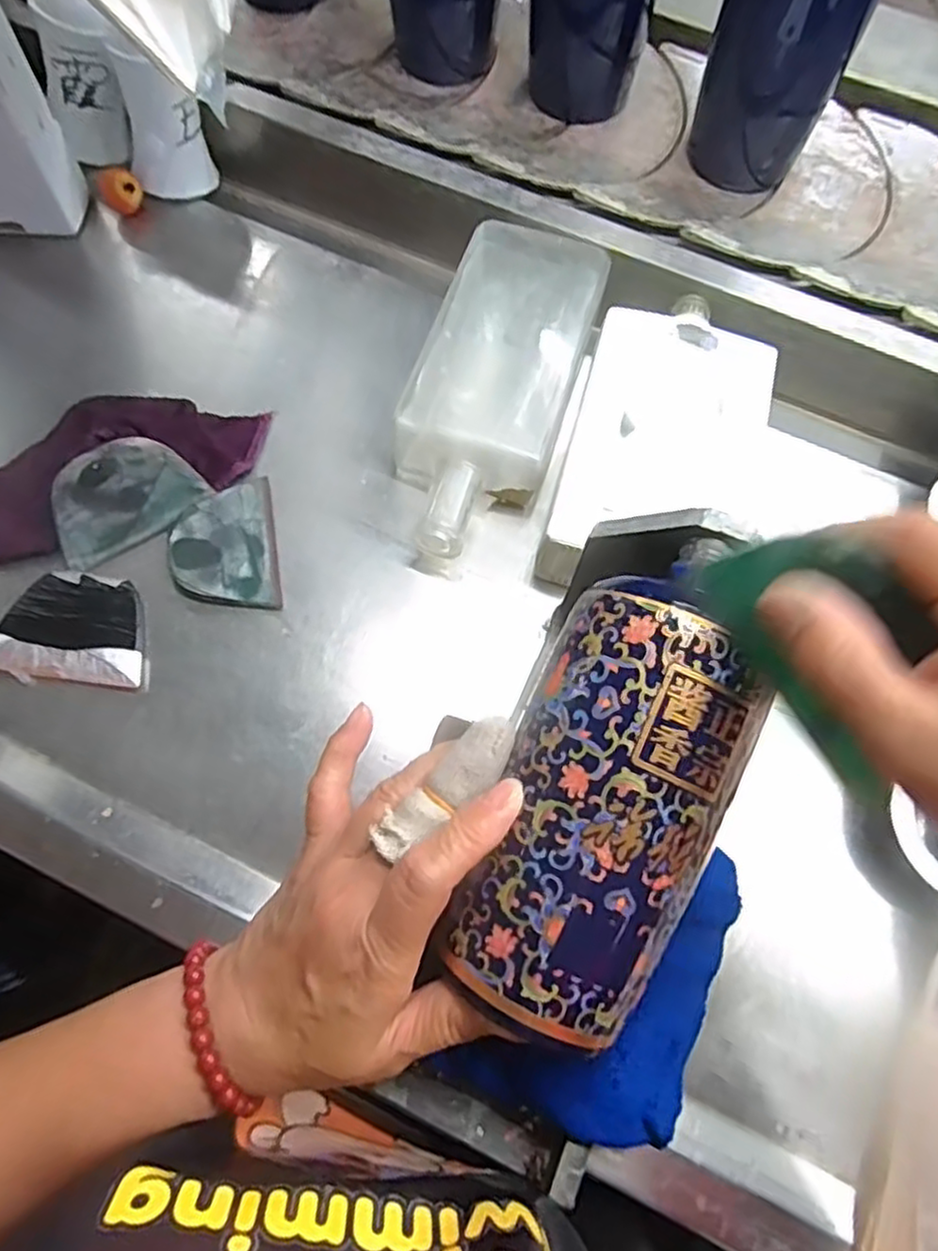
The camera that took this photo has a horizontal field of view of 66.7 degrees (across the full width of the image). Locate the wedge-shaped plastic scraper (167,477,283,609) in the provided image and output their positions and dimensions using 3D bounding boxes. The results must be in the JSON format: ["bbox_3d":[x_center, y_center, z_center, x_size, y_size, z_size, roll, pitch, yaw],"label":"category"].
[{"bbox_3d":[-0.141,-0.046,0.409,0.057,0.011,0.079,-10,68,-5],"label":"wedge-shaped plastic scraper"}]

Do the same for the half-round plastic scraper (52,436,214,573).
[{"bbox_3d":[-0.198,-0.075,0.404,0.083,0.005,0.054,-32,106,-13],"label":"half-round plastic scraper"}]

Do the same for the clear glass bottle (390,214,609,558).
[{"bbox_3d":[0.016,-0.143,0.435,0.091,0.047,0.229,18,69,5],"label":"clear glass bottle"}]

